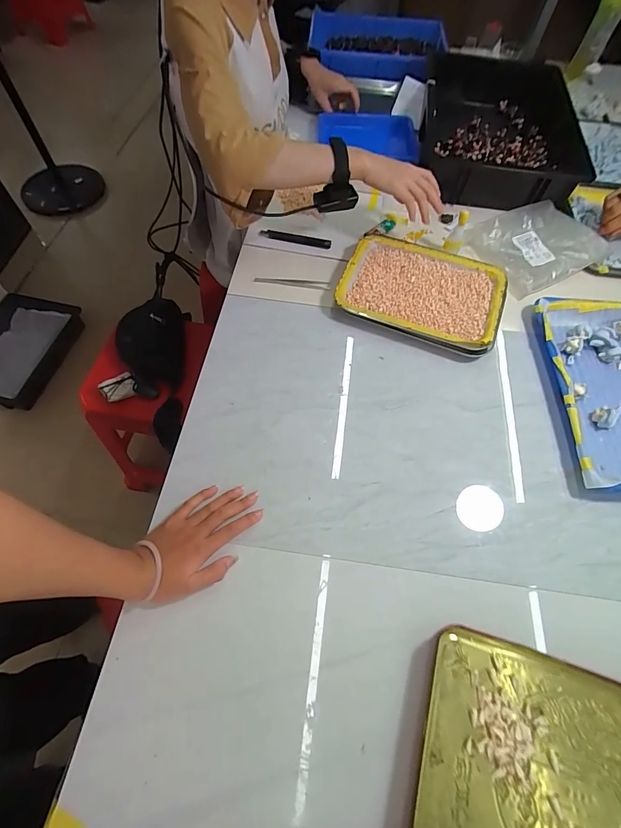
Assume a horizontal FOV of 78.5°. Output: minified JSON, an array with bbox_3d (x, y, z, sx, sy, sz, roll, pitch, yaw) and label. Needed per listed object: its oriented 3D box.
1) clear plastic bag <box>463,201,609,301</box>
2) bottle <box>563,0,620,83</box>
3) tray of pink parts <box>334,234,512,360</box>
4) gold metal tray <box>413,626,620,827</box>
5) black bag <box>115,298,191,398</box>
[{"bbox_3d":[0.408,-0.306,0.679,0.203,0.037,0.163,-20,65,-10],"label":"clear plastic bag"},{"bbox_3d":[0.713,-0.953,0.929,0.064,0.187,0.065,30,66,14],"label":"bottle"},{"bbox_3d":[0.184,-0.203,0.630,0.252,0.035,0.190,22,65,11],"label":"tray of pink parts"},{"bbox_3d":[0.226,0.340,0.348,0.242,0.024,0.198,16,64,8],"label":"gold metal tray"},{"bbox_3d":[-0.358,-0.168,0.865,0.151,0.076,0.250,-10,63,-8],"label":"black bag"}]

